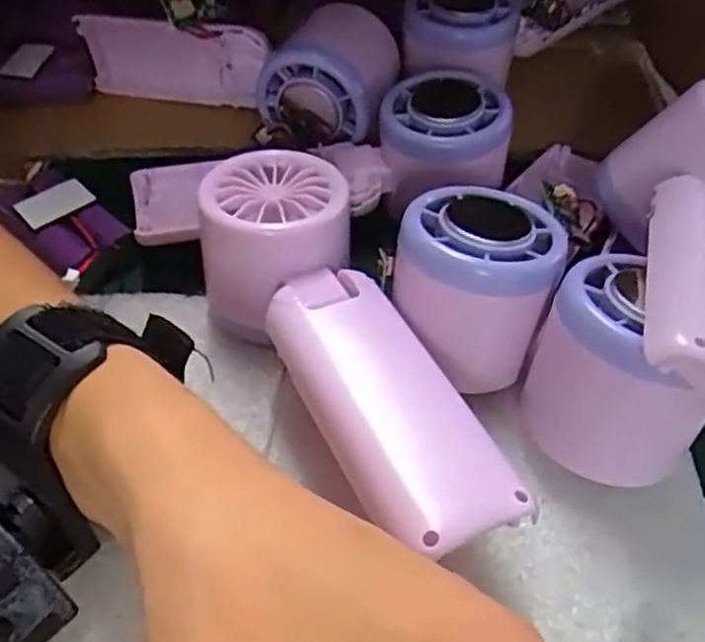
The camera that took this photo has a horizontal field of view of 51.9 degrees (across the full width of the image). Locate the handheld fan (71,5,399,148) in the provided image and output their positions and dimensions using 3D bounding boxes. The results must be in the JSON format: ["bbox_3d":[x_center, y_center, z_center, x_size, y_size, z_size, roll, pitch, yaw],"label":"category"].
[{"bbox_3d":[-0.056,-0.133,0.363,0.164,0.049,0.060,23,53,22],"label":"handheld fan"}]

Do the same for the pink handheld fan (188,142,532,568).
[{"bbox_3d":[-0.007,0.011,0.244,0.054,0.060,0.161,-20,50,-14],"label":"pink handheld fan"}]

